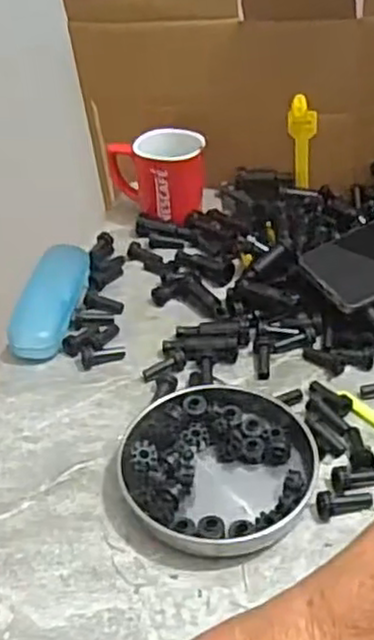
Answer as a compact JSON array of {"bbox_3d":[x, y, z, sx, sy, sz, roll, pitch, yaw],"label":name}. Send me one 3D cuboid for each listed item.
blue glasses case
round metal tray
[{"bbox_3d":[-0.124,-0.024,0.661,0.047,0.035,0.138,5,40,9],"label":"blue glasses case"},{"bbox_3d":[0.022,0.104,0.514,0.133,0.022,0.134,-1,39,1],"label":"round metal tray"}]

